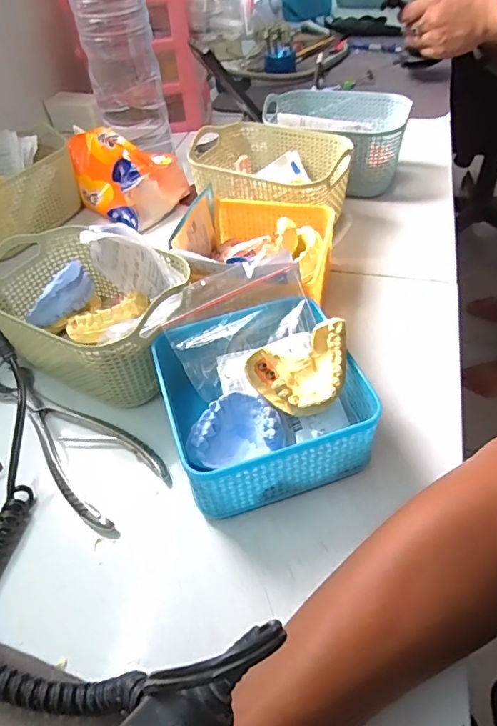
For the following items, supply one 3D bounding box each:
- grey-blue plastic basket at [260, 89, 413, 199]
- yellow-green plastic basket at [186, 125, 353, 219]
[{"bbox_3d":[0.103,-0.284,0.605,0.176,0.086,0.129,20,53,23],"label":"grey-blue plastic basket"},{"bbox_3d":[0.022,-0.205,0.542,0.176,0.074,0.126,17,51,20],"label":"yellow-green plastic basket"}]

